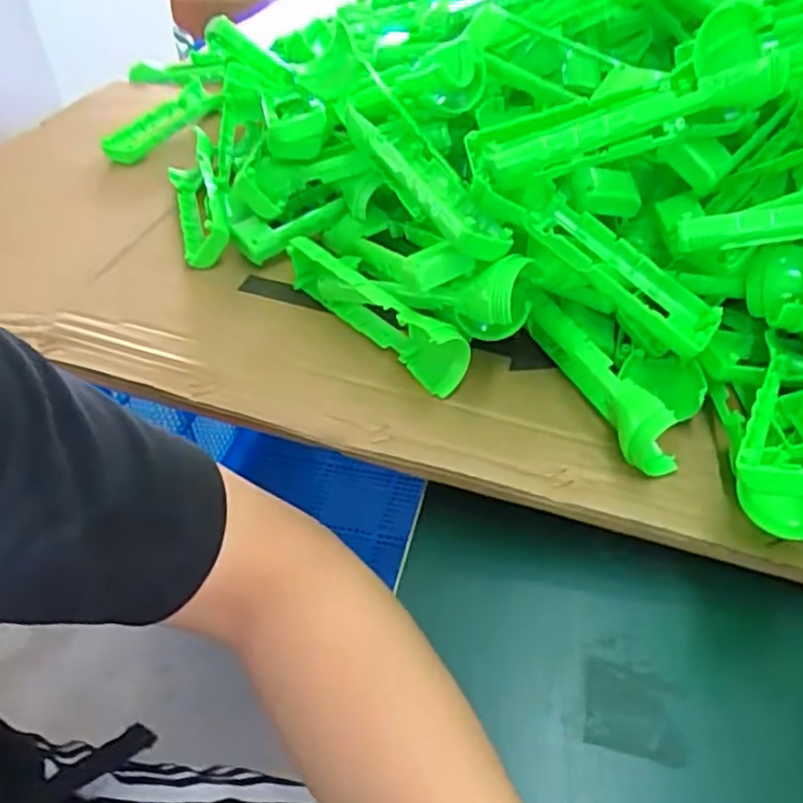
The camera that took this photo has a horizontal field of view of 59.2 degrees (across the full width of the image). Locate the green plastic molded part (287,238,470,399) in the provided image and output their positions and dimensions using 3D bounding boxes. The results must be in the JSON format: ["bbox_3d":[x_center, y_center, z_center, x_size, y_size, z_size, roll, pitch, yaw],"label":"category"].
[{"bbox_3d":[-0.015,-0.062,0.477,0.030,0.047,0.159,-30,48,-28],"label":"green plastic molded part"}]

